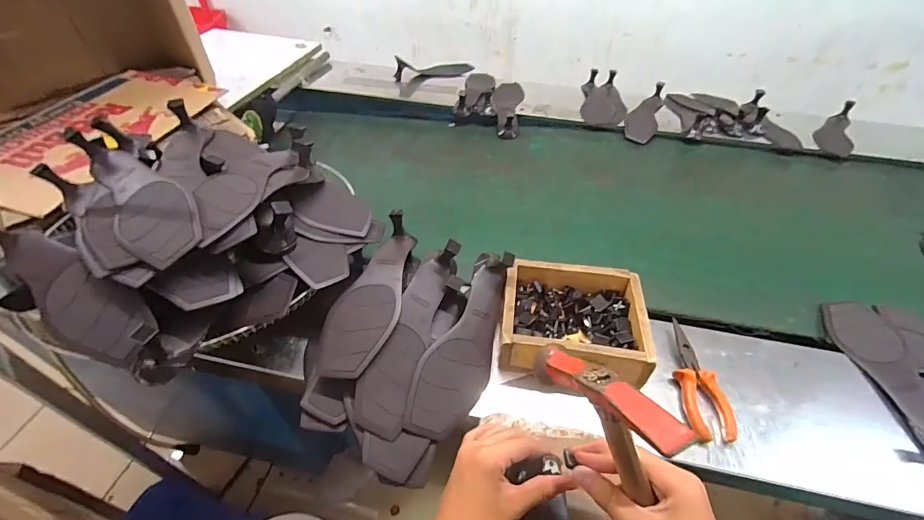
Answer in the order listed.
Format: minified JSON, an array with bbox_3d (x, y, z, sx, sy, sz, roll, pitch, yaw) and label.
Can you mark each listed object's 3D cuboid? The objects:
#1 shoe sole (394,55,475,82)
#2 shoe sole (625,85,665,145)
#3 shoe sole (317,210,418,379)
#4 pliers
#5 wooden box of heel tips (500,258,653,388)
[{"bbox_3d":[-0.078,-0.553,1.183,0.234,0.063,0.080,-5,45,-6],"label":"shoe sole"},{"bbox_3d":[0.460,-0.370,1.034,0.077,0.061,0.234,18,47,16],"label":"shoe sole"},{"bbox_3d":[-0.115,0.037,0.546,0.081,0.050,0.243,7,45,6],"label":"shoe sole"},{"bbox_3d":[0.294,0.148,0.515,0.051,0.024,0.152,3,45,2],"label":"pliers"},{"bbox_3d":[0.145,0.072,0.545,0.179,0.052,0.169,7,45,6],"label":"wooden box of heel tips"}]

